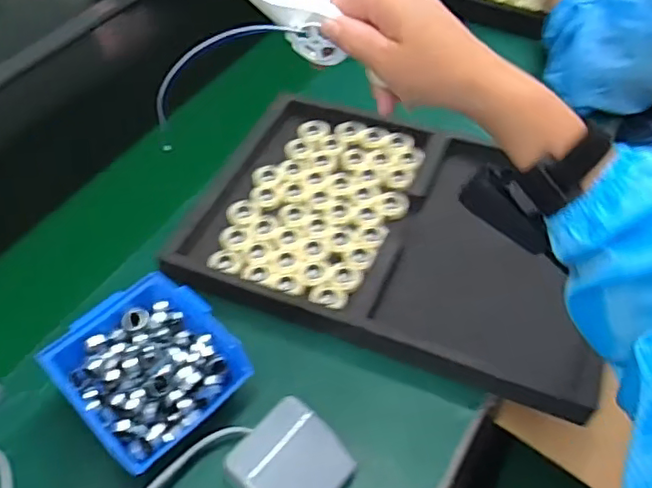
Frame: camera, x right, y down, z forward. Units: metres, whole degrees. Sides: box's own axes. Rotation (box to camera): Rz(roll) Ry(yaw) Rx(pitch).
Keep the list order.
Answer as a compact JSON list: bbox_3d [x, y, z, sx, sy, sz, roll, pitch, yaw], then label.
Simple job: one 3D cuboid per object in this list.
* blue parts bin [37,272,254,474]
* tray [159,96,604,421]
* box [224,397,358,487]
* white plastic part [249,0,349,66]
[{"bbox_3d":[-0.151,0.105,0.519,0.138,0.055,0.125,36,60,28],"label":"blue parts bin"},{"bbox_3d":[0.080,-0.019,0.644,0.417,0.033,0.310,17,53,16],"label":"tray"},{"bbox_3d":[-0.026,0.176,0.477,0.078,0.029,0.079,34,59,27],"label":"box"},{"bbox_3d":[-0.029,-0.157,0.423,0.078,0.053,0.009,18,53,16],"label":"white plastic part"}]

